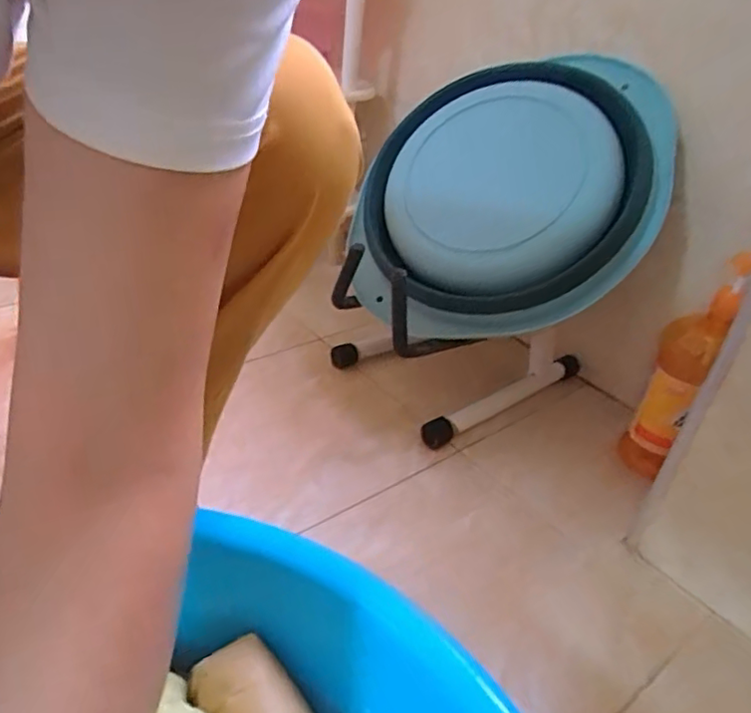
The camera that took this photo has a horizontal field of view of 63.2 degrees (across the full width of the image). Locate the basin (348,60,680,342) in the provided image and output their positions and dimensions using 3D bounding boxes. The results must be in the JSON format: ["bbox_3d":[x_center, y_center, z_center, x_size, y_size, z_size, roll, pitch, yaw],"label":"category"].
[{"bbox_3d":[0.143,-0.205,0.713,0.396,0.085,0.351,-28,64,8],"label":"basin"}]

